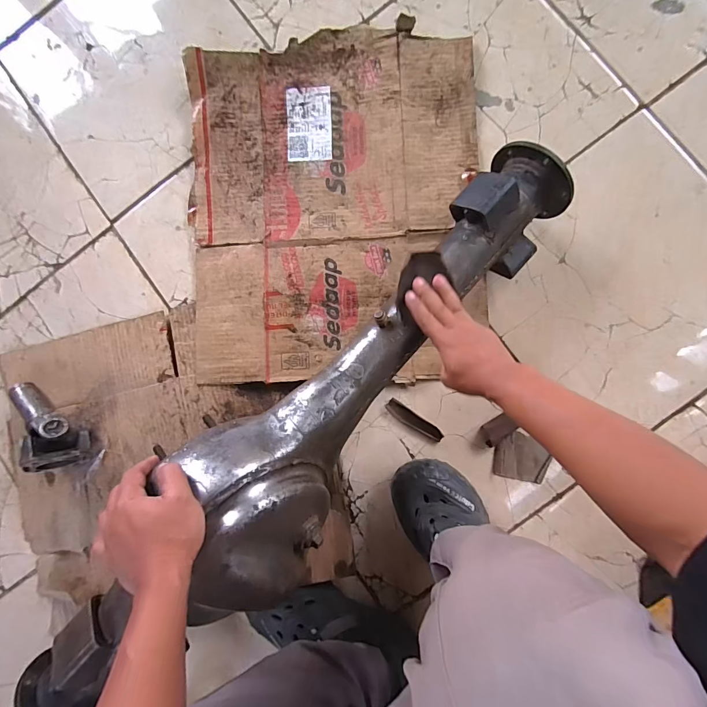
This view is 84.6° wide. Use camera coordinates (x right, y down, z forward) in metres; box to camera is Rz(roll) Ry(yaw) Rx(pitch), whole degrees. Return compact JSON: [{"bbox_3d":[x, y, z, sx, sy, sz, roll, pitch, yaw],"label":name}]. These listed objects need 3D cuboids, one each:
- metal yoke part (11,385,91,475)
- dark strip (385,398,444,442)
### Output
[{"bbox_3d":[-0.513,0.118,0.645,0.179,0.086,0.084,43,93,20],"label":"metal yoke part"},{"bbox_3d":[0.097,0.109,0.622,0.099,0.006,0.025,34,92,6],"label":"dark strip"}]

